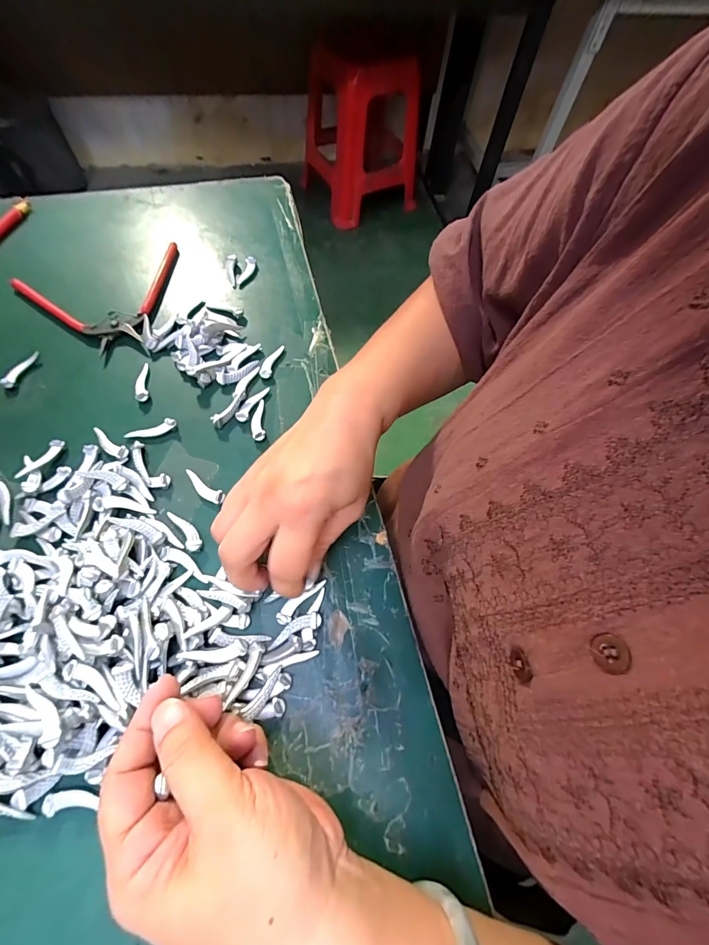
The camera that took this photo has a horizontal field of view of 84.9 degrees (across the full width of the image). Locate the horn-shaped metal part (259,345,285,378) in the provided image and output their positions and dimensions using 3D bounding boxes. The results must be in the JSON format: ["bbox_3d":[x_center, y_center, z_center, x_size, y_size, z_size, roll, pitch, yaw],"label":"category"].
[{"bbox_3d":[-0.074,-0.100,0.347,0.011,0.005,0.039,15,65,4],"label":"horn-shaped metal part"}]

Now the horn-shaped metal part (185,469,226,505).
[{"bbox_3d":[-0.114,0.012,0.292,0.038,0.006,0.011,31,67,11],"label":"horn-shaped metal part"}]

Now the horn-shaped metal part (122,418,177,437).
[{"bbox_3d":[-0.162,-0.033,0.309,0.038,0.006,0.011,-23,68,-13],"label":"horn-shaped metal part"}]

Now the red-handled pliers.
[{"bbox_3d":[-0.227,-0.182,0.374,0.136,0.010,0.131,37,69,14],"label":"red-handled pliers"}]

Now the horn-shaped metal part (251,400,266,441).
[{"bbox_3d":[-0.079,-0.044,0.319,0.011,0.006,0.039,-6,65,-6],"label":"horn-shaped metal part"}]

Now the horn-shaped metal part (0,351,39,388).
[{"bbox_3d":[-0.283,-0.088,0.329,0.008,0.008,0.041,17,65,5],"label":"horn-shaped metal part"}]

